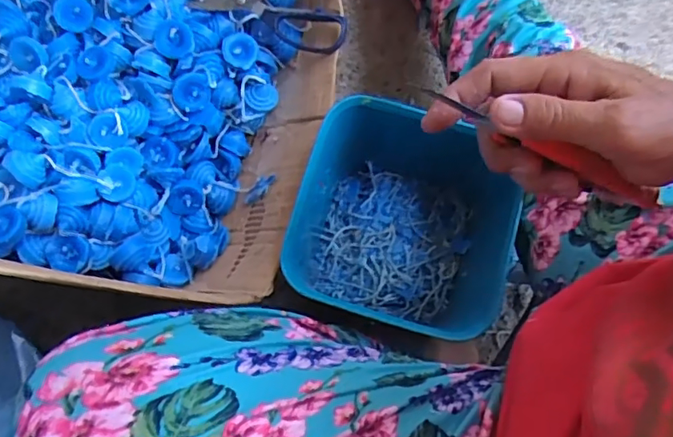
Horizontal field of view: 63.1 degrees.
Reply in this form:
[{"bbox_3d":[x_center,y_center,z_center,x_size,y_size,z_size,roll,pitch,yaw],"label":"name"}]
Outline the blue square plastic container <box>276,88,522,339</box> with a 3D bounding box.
[{"bbox_3d":[0.054,0.011,0.554,0.182,0.168,0.187,14,78,4],"label":"blue square plastic container"}]

